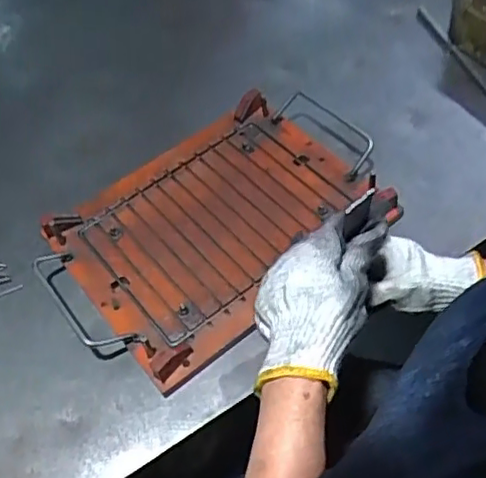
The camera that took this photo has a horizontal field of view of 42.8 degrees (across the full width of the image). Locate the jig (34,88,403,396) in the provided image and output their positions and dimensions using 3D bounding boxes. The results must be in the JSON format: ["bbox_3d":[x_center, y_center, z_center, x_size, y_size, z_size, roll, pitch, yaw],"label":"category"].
[{"bbox_3d":[-0.025,-0.020,0.652,0.355,0.044,0.240,-34,59,-15],"label":"jig"}]

